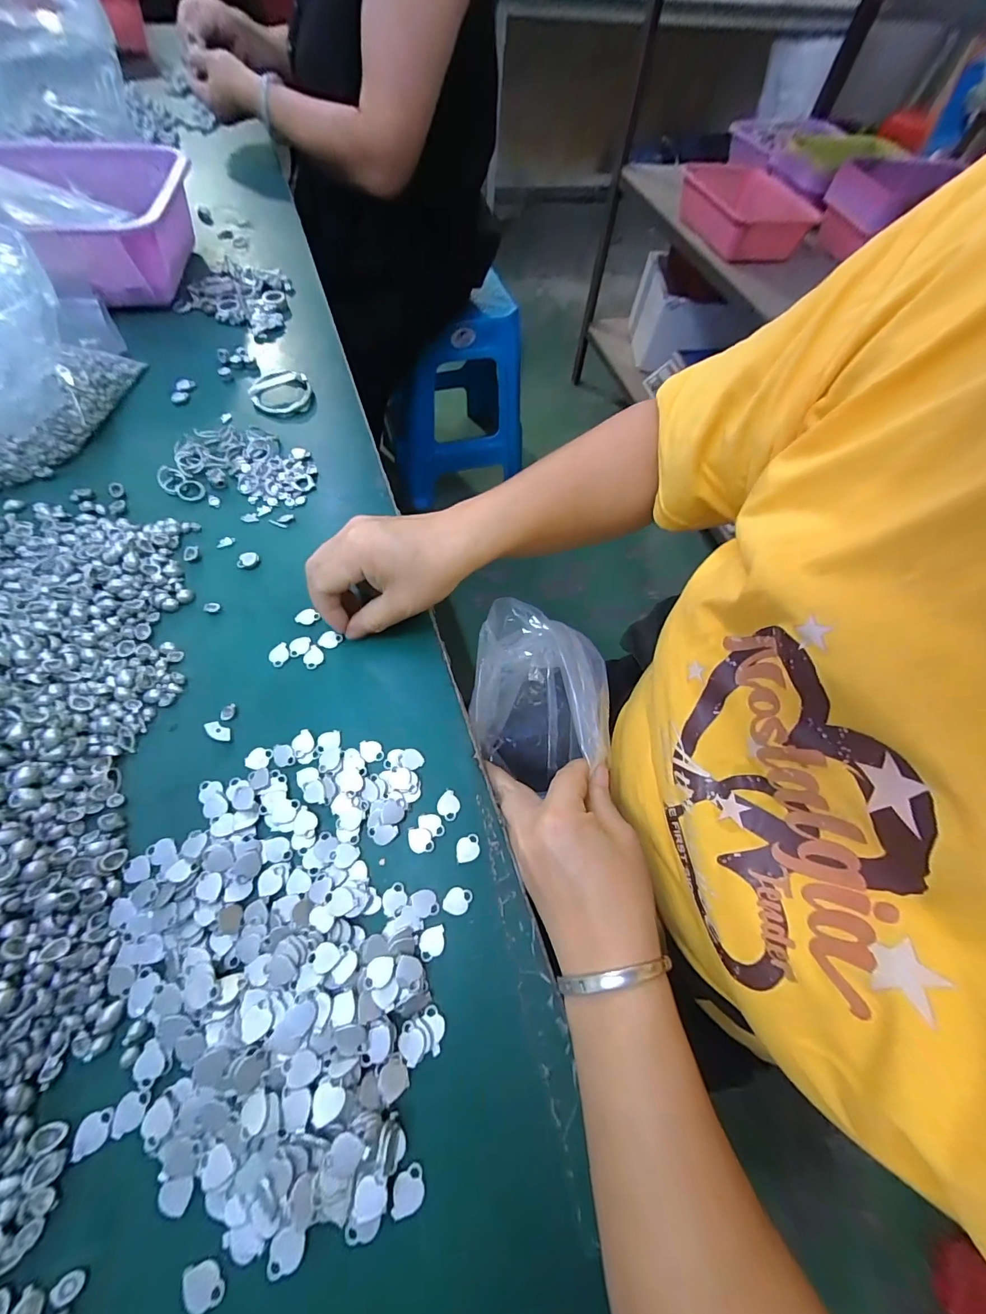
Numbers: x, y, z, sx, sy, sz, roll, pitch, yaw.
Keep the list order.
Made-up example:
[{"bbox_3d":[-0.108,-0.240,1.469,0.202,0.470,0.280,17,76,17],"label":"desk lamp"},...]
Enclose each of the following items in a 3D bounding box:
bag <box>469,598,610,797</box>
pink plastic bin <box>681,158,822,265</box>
[{"bbox_3d":[0.036,0.029,0.352,0.091,0.087,0.120,4,63,1],"label":"bag"},{"bbox_3d":[0.499,-0.919,0.891,0.229,0.072,0.257,-8,64,-8],"label":"pink plastic bin"}]

